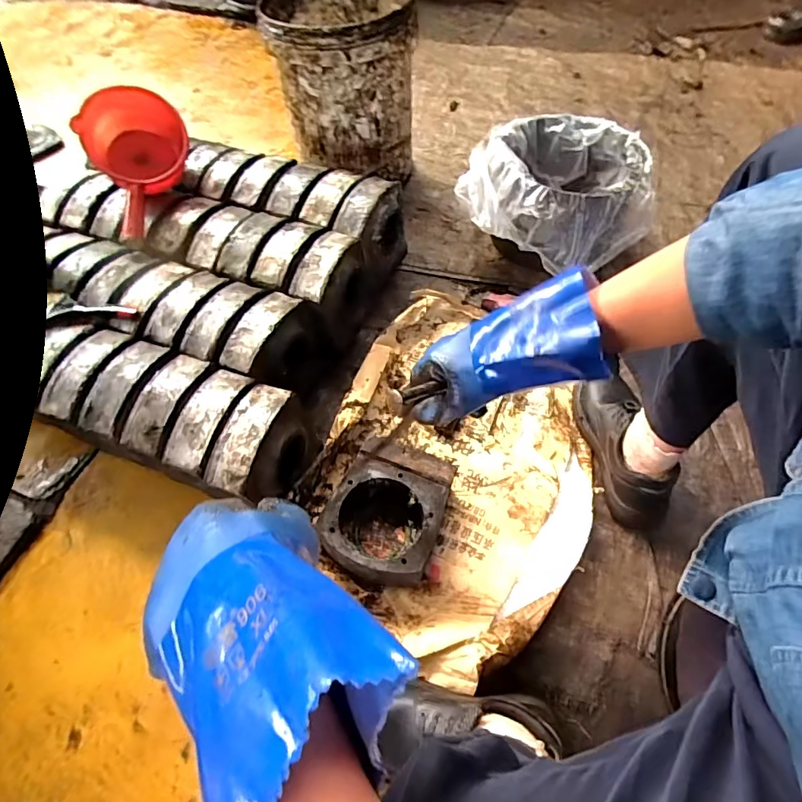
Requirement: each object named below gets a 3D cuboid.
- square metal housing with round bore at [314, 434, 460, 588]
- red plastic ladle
[{"bbox_3d":[-0.018,0.160,0.671,0.153,0.079,0.185,16,61,13],"label":"square metal housing with round bore"},{"bbox_3d":[-0.447,-0.418,0.810,0.168,0.154,0.215,-27,61,-12],"label":"red plastic ladle"}]

